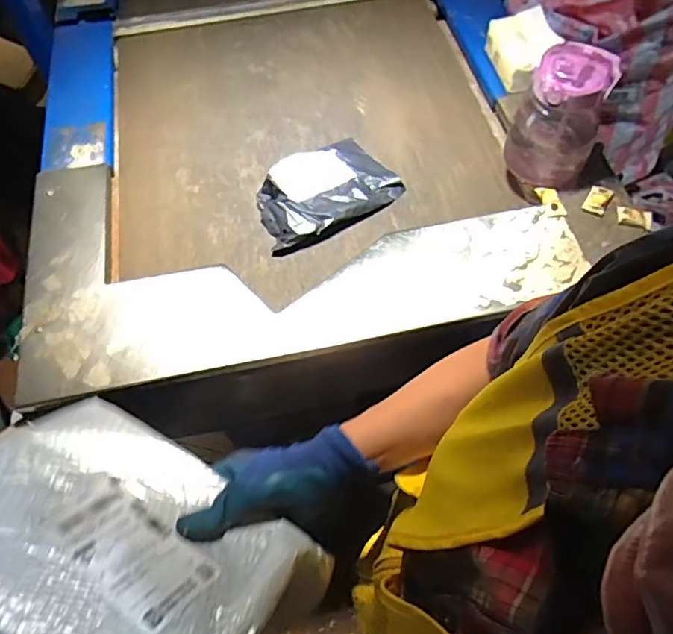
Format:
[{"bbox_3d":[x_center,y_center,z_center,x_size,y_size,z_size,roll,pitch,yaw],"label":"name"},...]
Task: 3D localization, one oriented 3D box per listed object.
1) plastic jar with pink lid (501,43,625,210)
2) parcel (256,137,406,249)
[{"bbox_3d":[0.313,-0.267,0.787,0.114,0.201,0.123,-1,62,2],"label":"plastic jar with pink lid"},{"bbox_3d":[-0.016,-0.199,0.827,0.214,0.059,0.137,-29,64,-13],"label":"parcel"}]

